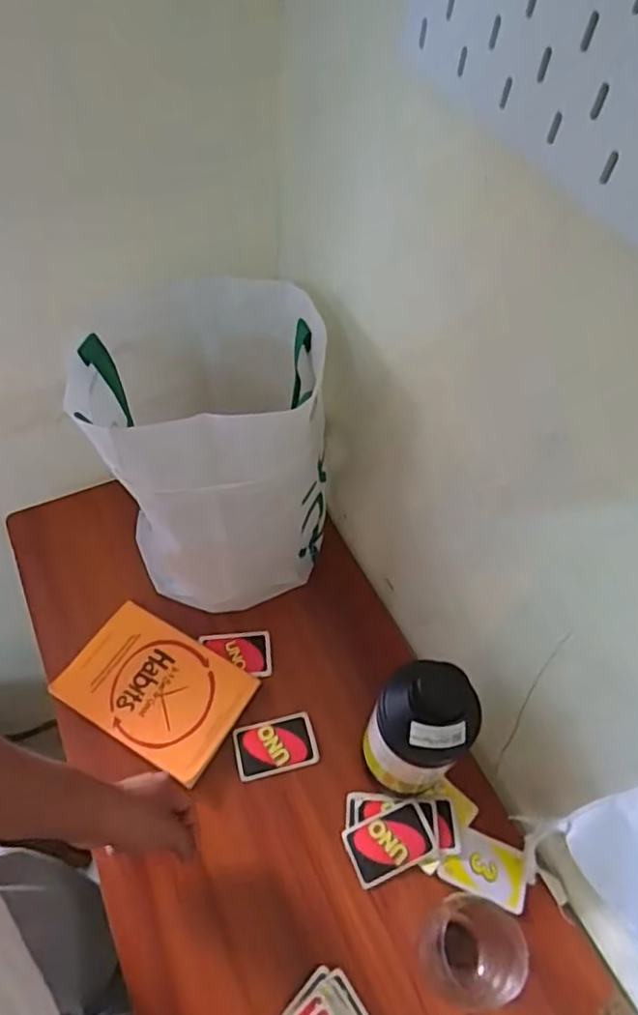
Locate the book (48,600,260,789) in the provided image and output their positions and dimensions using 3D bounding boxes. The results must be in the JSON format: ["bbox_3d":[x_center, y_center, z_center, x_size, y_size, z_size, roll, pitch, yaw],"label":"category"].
[{"bbox_3d":[-0.186,0.204,0.709,0.197,0.020,0.133,28,59,14],"label":"book"}]

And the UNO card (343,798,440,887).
[{"bbox_3d":[0.074,0.344,0.634,0.087,0.009,0.056,-19,58,-12],"label":"UNO card"}]

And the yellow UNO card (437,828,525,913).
[{"bbox_3d":[0.169,0.364,0.627,0.082,0.008,0.054,20,55,11],"label":"yellow UNO card"}]

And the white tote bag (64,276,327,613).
[{"bbox_3d":[-0.119,-0.052,0.705,0.239,0.304,0.247,-10,58,-10],"label":"white tote bag"}]

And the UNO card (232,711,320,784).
[{"bbox_3d":[-0.048,0.266,0.687,0.088,0.007,0.057,-10,60,-13],"label":"UNO card"}]

